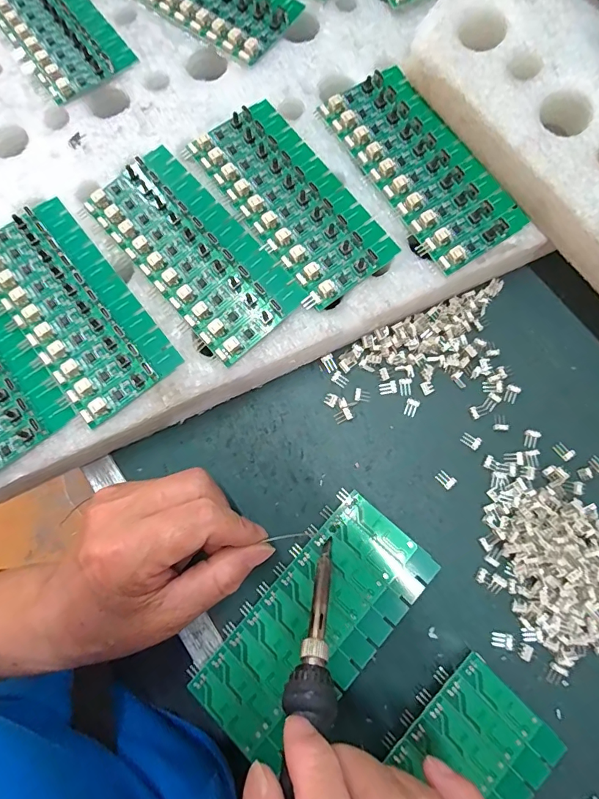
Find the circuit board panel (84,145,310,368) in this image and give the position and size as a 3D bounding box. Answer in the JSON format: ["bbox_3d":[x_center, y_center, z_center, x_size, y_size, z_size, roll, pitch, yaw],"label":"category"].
[{"bbox_3d":[-0.063,-0.089,0.261,0.062,0.011,0.136,-41,80,-7],"label":"circuit board panel"}]

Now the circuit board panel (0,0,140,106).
[{"bbox_3d":[-0.178,-0.269,0.304,0.064,0.005,0.145,-36,79,-6],"label":"circuit board panel"}]

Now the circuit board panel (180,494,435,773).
[{"bbox_3d":[0.008,0.123,0.241,0.138,0.013,0.064,-42,83,-8],"label":"circuit board panel"}]

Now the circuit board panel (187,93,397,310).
[{"bbox_3d":[-0.005,-0.123,0.267,0.067,0.006,0.136,-35,79,-6],"label":"circuit board panel"}]

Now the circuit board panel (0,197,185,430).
[{"bbox_3d":[-0.132,-0.056,0.254,0.061,0.008,0.136,-38,79,-6],"label":"circuit board panel"}]

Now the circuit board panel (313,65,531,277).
[{"bbox_3d":[0.074,-0.145,0.272,0.064,0.011,0.136,-33,79,-5],"label":"circuit board panel"}]

